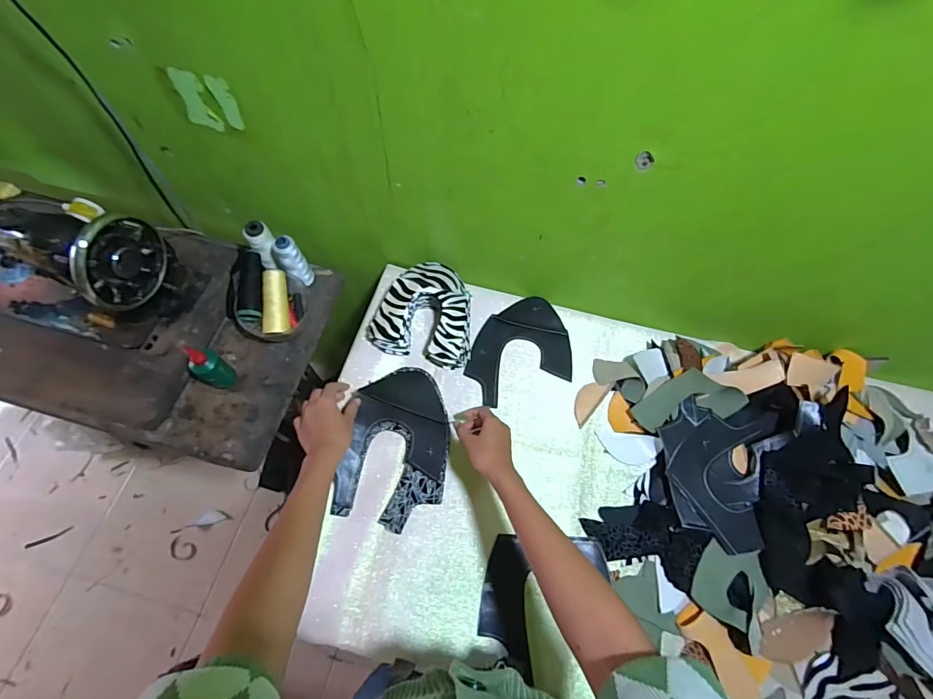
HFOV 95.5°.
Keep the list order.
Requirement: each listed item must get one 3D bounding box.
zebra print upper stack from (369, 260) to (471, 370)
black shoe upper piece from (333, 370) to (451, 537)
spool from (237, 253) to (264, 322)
[{"bbox_3d":[-0.069,-0.066,0.750,0.170,0.074,0.165,13,65,3],"label":"zebra print upper stack"},{"bbox_3d":[-0.102,0.146,0.660,0.151,0.047,0.236,10,65,2],"label":"black shoe upper piece"},{"bbox_3d":[-0.369,-0.110,0.727,0.041,0.039,0.121,-4,78,-4],"label":"spool"}]

